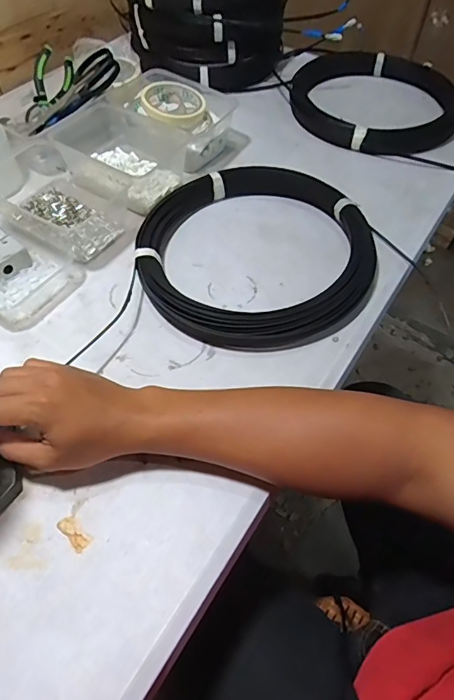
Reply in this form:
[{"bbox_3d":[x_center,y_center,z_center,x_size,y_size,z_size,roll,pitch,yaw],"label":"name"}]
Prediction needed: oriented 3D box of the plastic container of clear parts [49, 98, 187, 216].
[{"bbox_3d":[-0.155,-0.277,0.650,0.183,0.066,0.134,33,60,21],"label":"plastic container of clear parts"}]

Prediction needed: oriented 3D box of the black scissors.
[{"bbox_3d":[-0.230,-0.381,0.675,0.162,0.023,0.082,-37,60,13],"label":"black scissors"}]

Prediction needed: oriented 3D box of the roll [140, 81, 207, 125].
[{"bbox_3d":[-0.080,-0.372,0.672,0.094,0.023,0.094,2,56,-2],"label":"roll"}]

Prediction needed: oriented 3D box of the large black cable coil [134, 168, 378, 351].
[{"bbox_3d":[0.037,-0.123,0.553,0.277,0.051,0.272,2,56,-2],"label":"large black cable coil"}]

